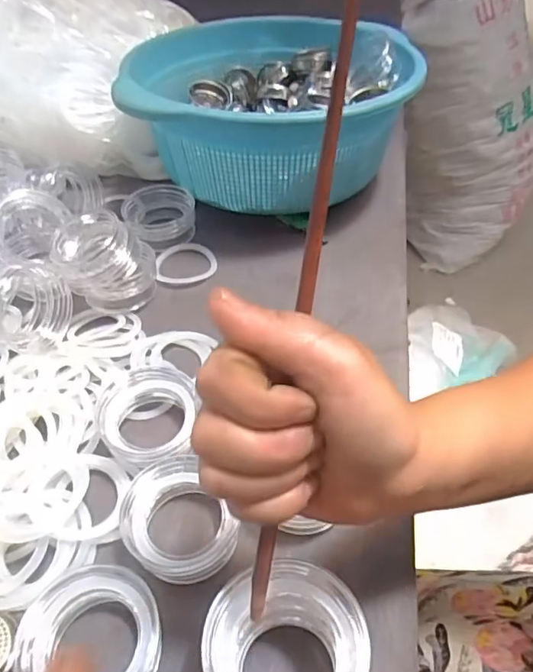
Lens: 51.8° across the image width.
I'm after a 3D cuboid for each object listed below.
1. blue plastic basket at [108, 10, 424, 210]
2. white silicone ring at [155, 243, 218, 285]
[{"bbox_3d":[0.006,-0.229,0.571,0.268,0.132,0.286,7,48,9],"label":"blue plastic basket"},{"bbox_3d":[-0.074,-0.069,0.506,0.055,0.013,0.050,-1,47,1],"label":"white silicone ring"}]

